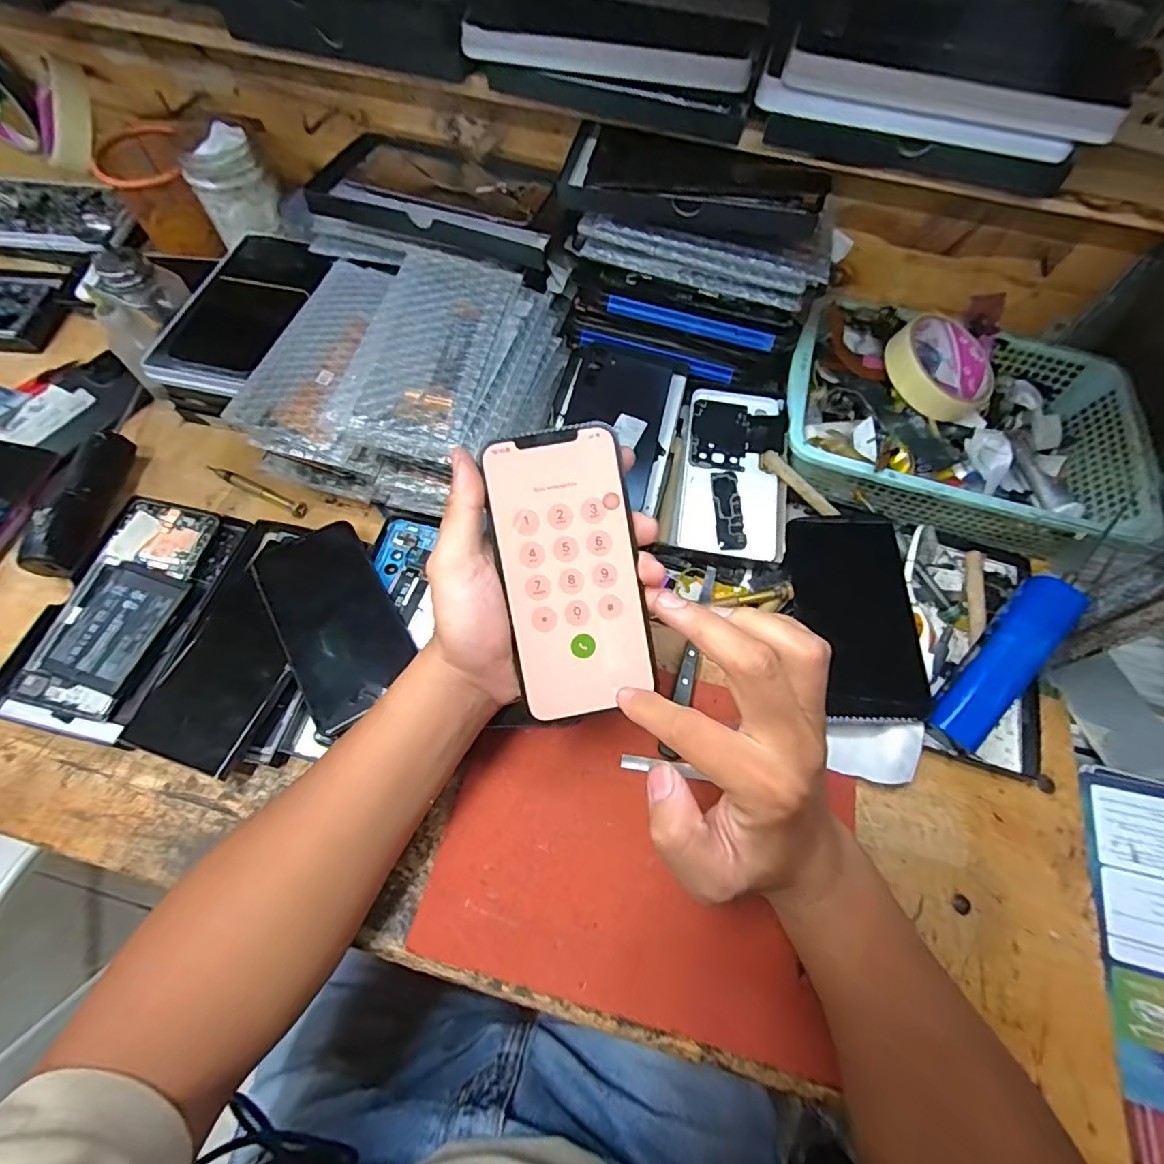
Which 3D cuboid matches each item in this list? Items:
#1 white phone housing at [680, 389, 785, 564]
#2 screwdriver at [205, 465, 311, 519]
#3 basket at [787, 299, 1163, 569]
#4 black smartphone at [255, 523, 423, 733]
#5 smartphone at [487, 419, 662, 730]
[{"bbox_3d":[0.129,-0.095,0.460,0.081,0.015,0.159,10,64,3],"label":"white phone housing"},{"bbox_3d":[-0.278,-0.079,0.464,0.099,0.008,0.012,24,65,9],"label":"screwdriver"},{"bbox_3d":[0.304,-0.128,0.454,0.270,0.063,0.191,14,64,5],"label":"basket"},{"bbox_3d":[-0.180,0.020,0.391,0.077,0.006,0.143,-29,68,-15],"label":"black smartphone"},{"bbox_3d":[-0.005,-0.004,0.299,0.074,0.005,0.154,-10,96,-8],"label":"smartphone"}]

